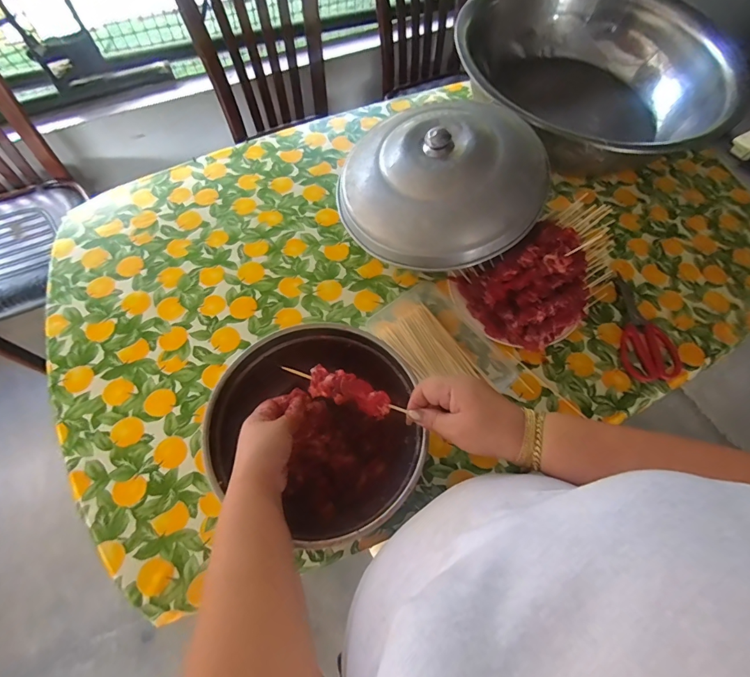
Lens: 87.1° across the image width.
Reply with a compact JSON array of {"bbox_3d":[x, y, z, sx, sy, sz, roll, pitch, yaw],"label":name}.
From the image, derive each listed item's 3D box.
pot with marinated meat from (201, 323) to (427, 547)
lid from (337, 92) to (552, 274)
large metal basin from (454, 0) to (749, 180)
[{"bbox_3d":[-0.072,0.129,0.558,0.270,0.151,0.250,1,66,-2],"label":"pot with marinated meat"},{"bbox_3d":[0.118,-0.273,0.672,0.349,0.114,0.295,-10,67,-7],"label":"lid"},{"bbox_3d":[0.458,-0.579,0.900,0.579,0.181,0.538,1,66,-2],"label":"large metal basin"}]

